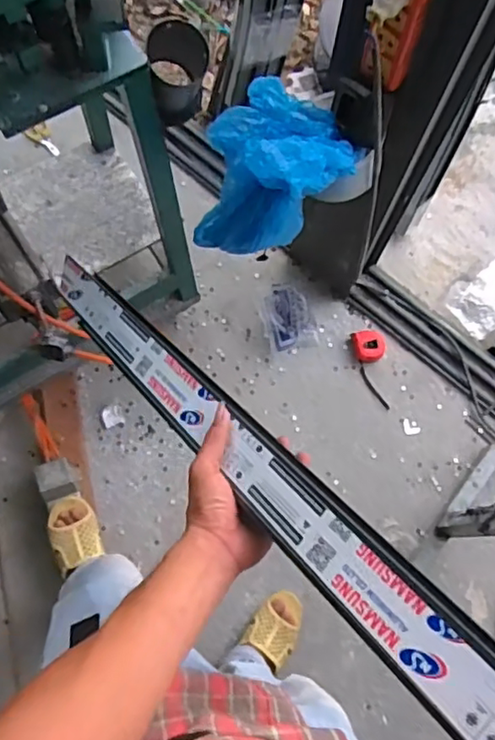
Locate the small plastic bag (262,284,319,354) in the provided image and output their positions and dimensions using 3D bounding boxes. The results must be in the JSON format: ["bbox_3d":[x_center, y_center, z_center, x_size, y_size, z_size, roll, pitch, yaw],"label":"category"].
[{"bbox_3d":[0.100,-0.129,1.506,0.126,0.070,0.150,-16,75,-5],"label":"small plastic bag"}]

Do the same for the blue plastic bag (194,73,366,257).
[{"bbox_3d":[0.035,-0.316,0.926,0.235,0.242,0.234,31,76,6],"label":"blue plastic bag"}]

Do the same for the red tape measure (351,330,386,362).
[{"bbox_3d":[0.305,-0.060,1.532,0.074,0.052,0.077,-13,74,-4],"label":"red tape measure"}]

